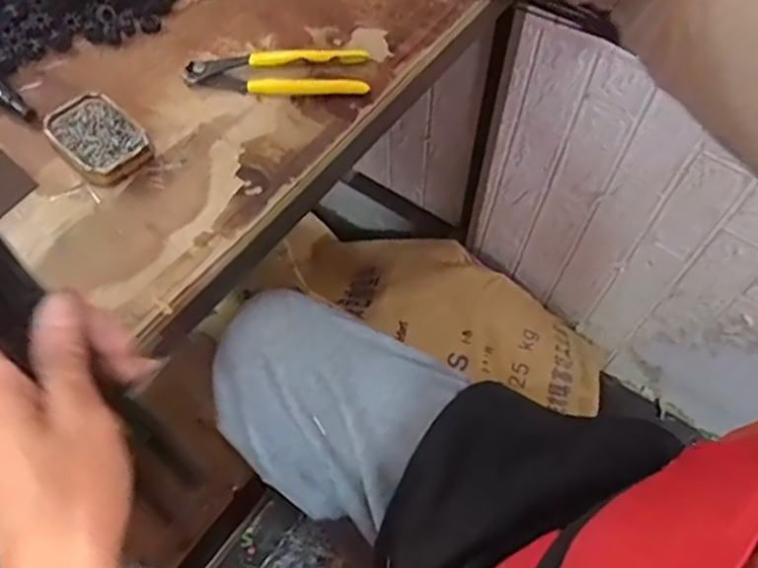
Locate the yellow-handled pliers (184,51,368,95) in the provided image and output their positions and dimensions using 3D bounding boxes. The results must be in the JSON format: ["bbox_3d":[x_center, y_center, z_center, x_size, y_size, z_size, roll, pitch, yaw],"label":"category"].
[{"bbox_3d":[-0.093,-0.196,0.600,0.165,0.020,0.054,7,57,3],"label":"yellow-handled pliers"}]

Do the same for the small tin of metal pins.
[{"bbox_3d":[-0.235,-0.123,0.550,0.083,0.022,0.061,37,63,20],"label":"small tin of metal pins"}]

